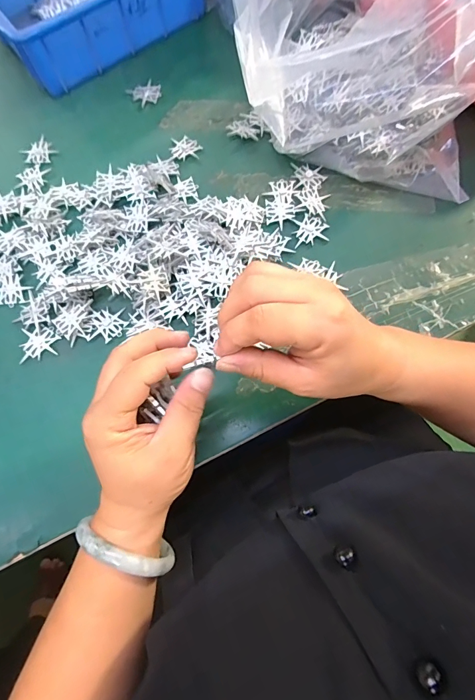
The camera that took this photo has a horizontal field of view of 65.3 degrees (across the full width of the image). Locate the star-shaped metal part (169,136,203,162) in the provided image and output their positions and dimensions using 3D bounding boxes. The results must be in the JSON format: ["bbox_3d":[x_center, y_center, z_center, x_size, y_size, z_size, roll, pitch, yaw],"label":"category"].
[{"bbox_3d":[-0.056,-0.219,0.400,0.033,0.004,0.031,-10,72,-2],"label":"star-shaped metal part"}]

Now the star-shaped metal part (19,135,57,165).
[{"bbox_3d":[-0.218,-0.218,0.407,0.033,0.004,0.033,-44,76,-12],"label":"star-shaped metal part"}]

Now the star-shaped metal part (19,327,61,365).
[{"bbox_3d":[-0.180,-0.005,0.337,0.034,0.004,0.030,-6,72,-1],"label":"star-shaped metal part"}]

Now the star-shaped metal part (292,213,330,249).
[{"bbox_3d":[0.072,-0.118,0.362,0.032,0.004,0.032,5,72,3],"label":"star-shaped metal part"}]

